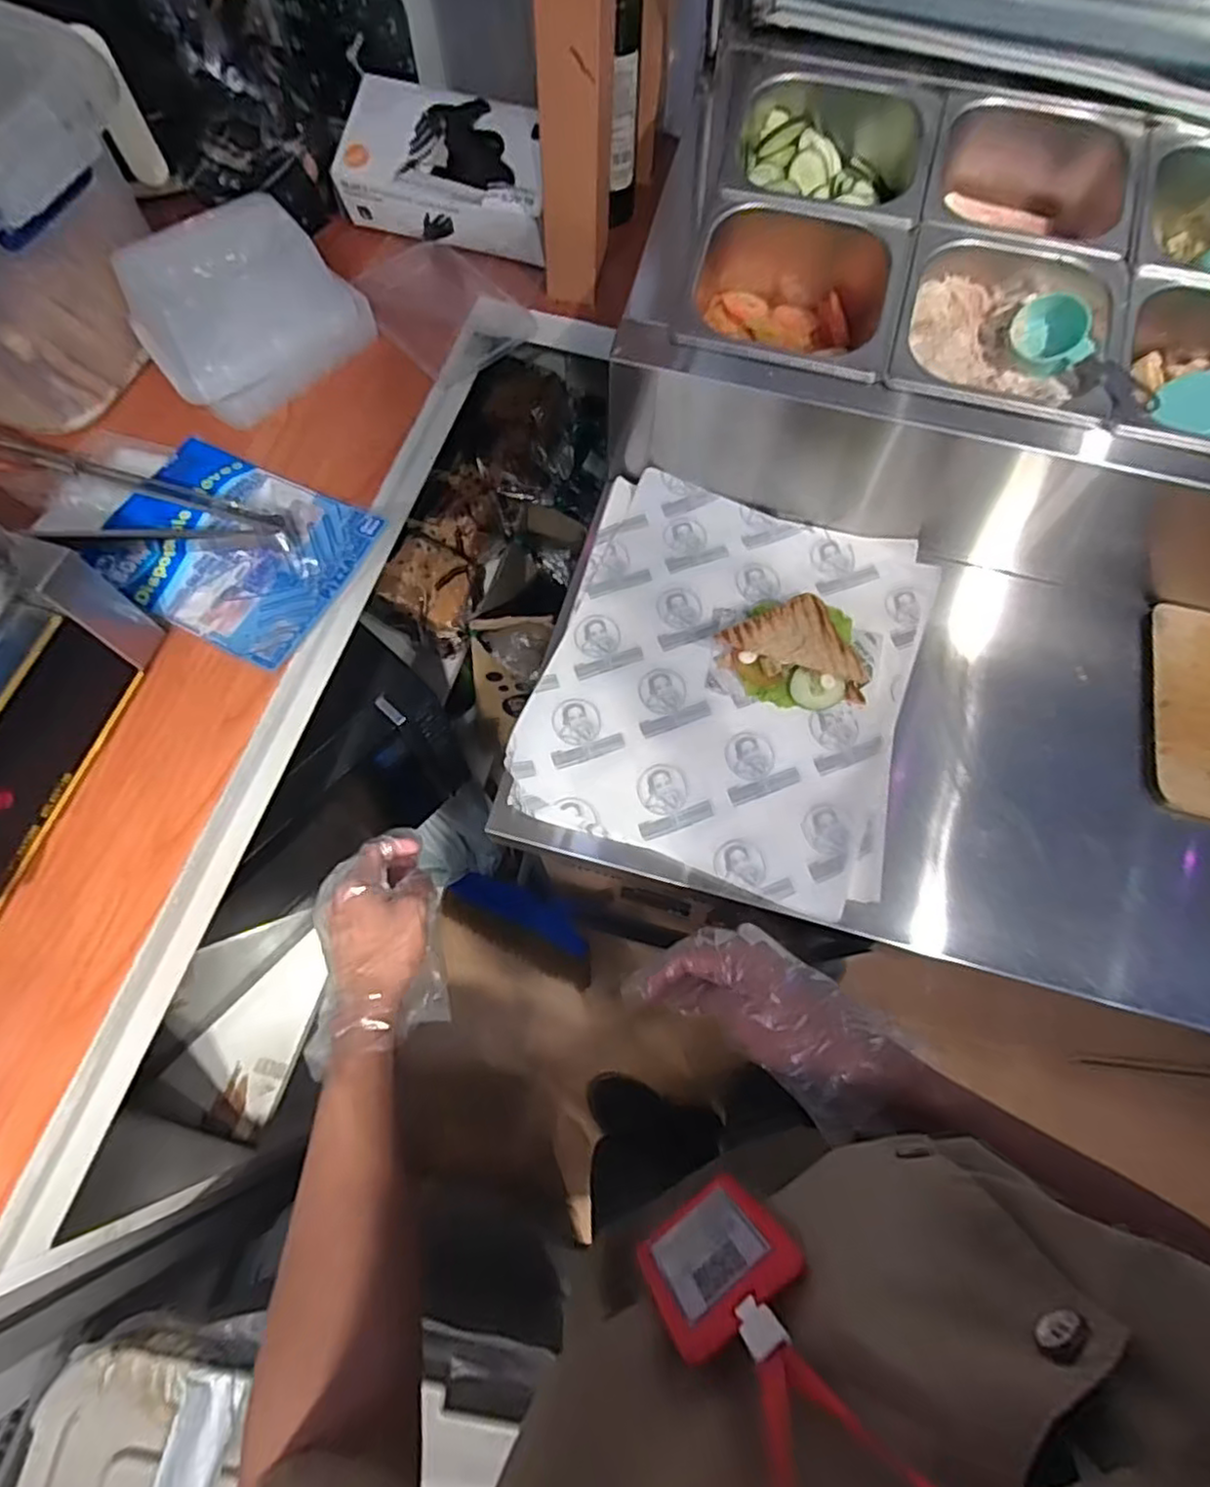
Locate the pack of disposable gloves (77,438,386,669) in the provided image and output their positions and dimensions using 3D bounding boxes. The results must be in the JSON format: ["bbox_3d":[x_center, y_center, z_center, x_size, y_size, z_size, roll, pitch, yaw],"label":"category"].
[{"bbox_3d":[-0.308,-0.162,0.567,0.200,0.010,0.155,24,71,8],"label":"pack of disposable gloves"}]

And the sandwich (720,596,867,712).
[{"bbox_3d":[0.164,-0.082,0.598,0.125,0.049,0.095,-4,70,-2],"label":"sandwich"}]

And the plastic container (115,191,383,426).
[{"bbox_3d":[-0.304,-0.377,0.596,0.185,0.104,0.096,-35,74,-13],"label":"plastic container"}]

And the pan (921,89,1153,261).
[{"bbox_3d":[0.374,-0.494,0.626,0.173,0.089,0.171,16,70,5],"label":"pan"}]

